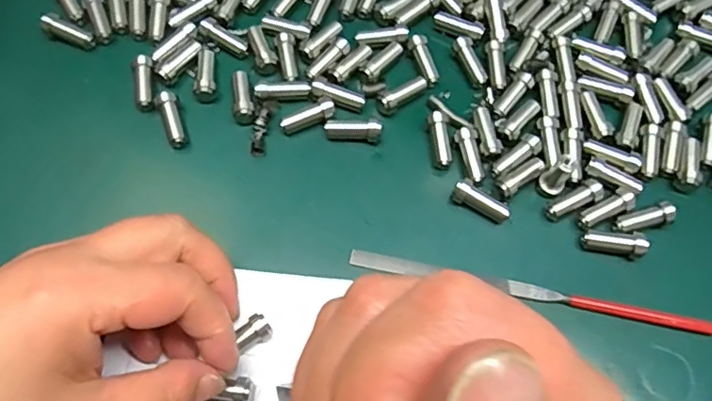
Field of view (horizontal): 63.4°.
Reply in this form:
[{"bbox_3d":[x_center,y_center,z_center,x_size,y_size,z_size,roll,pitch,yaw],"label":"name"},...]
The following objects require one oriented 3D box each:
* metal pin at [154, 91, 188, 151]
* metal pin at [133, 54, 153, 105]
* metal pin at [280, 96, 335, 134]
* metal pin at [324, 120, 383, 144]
[{"bbox_3d":[-0.088,-0.039,0.276,0.009,0.008,0.028,-21,69,-9],"label":"metal pin"},{"bbox_3d":[-0.104,-0.059,0.283,0.008,0.007,0.027,-5,68,-3],"label":"metal pin"},{"bbox_3d":[-0.023,-0.041,0.278,0.027,0.006,0.008,-24,70,-10],"label":"metal pin"},{"bbox_3d":[-0.001,-0.034,0.276,0.026,0.009,0.007,6,68,2],"label":"metal pin"}]

